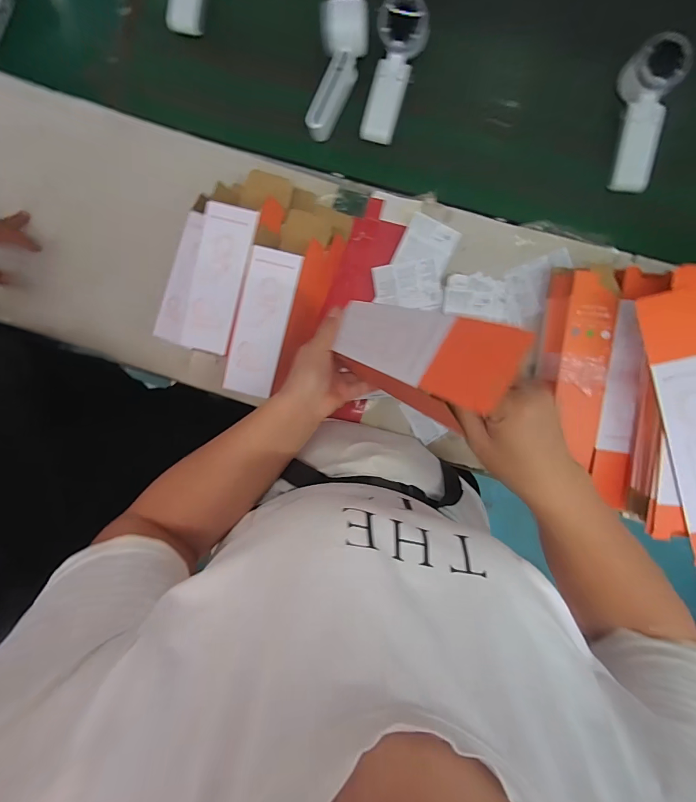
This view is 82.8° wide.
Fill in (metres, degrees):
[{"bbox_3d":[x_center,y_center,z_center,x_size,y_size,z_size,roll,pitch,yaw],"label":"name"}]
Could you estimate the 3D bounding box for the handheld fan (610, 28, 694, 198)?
[{"bbox_3d":[0.383,-0.363,0.512,0.061,0.046,0.169,3,108,3],"label":"handheld fan"}]

